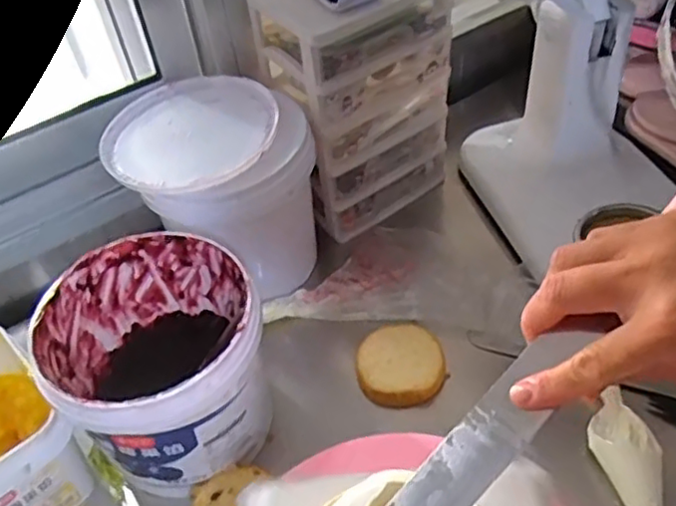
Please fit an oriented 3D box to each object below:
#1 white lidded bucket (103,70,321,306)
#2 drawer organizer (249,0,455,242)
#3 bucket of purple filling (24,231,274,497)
[{"bbox_3d":[-0.146,-0.076,0.804,0.211,0.194,0.191,19,51,24],"label":"white lidded bucket"},{"bbox_3d":[0.027,-0.198,0.832,0.188,0.304,0.138,-30,49,-21],"label":"drawer organizer"},{"bbox_3d":[-0.164,0.120,0.652,0.194,0.194,0.197,-23,47,-15],"label":"bucket of purple filling"}]

